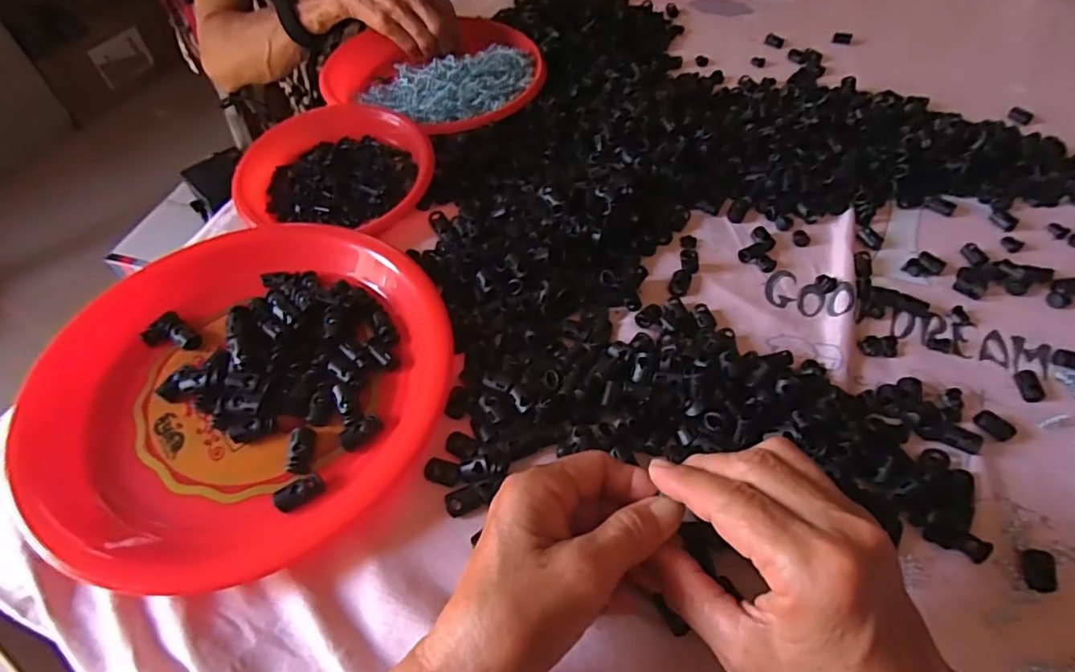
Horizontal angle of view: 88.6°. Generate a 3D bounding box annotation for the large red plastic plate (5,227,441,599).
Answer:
[{"bbox_3d":[-0.189,0.020,0.359,0.247,0.024,0.257,-26,58,-16],"label":"large red plastic plate"}]

